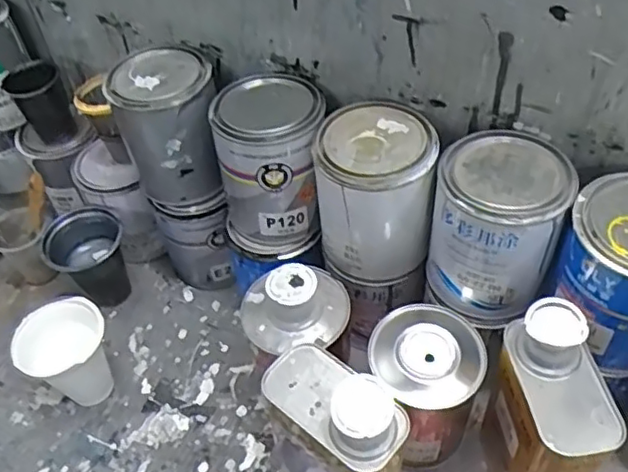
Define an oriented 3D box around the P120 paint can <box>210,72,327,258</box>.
[{"bbox_3d":[-0.040,-0.068,0.629,0.109,0.147,0.101,-2,48,2],"label":"P120 paint can"}]

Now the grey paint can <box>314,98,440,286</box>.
[{"bbox_3d":[0.056,-0.038,0.595,0.099,0.133,0.103,-2,48,2],"label":"grey paint can"}]

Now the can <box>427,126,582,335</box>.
[{"bbox_3d":[0.158,-0.007,0.548,0.101,0.128,0.103,-2,48,2],"label":"can"}]

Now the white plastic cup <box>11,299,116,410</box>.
[{"bbox_3d":[-0.248,0.132,0.661,0.089,0.119,0.083,-33,54,-23],"label":"white plastic cup"}]

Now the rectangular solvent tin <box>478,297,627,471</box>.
[{"bbox_3d":[0.193,0.161,0.533,0.061,0.214,0.105,-8,48,-3],"label":"rectangular solvent tin"}]

